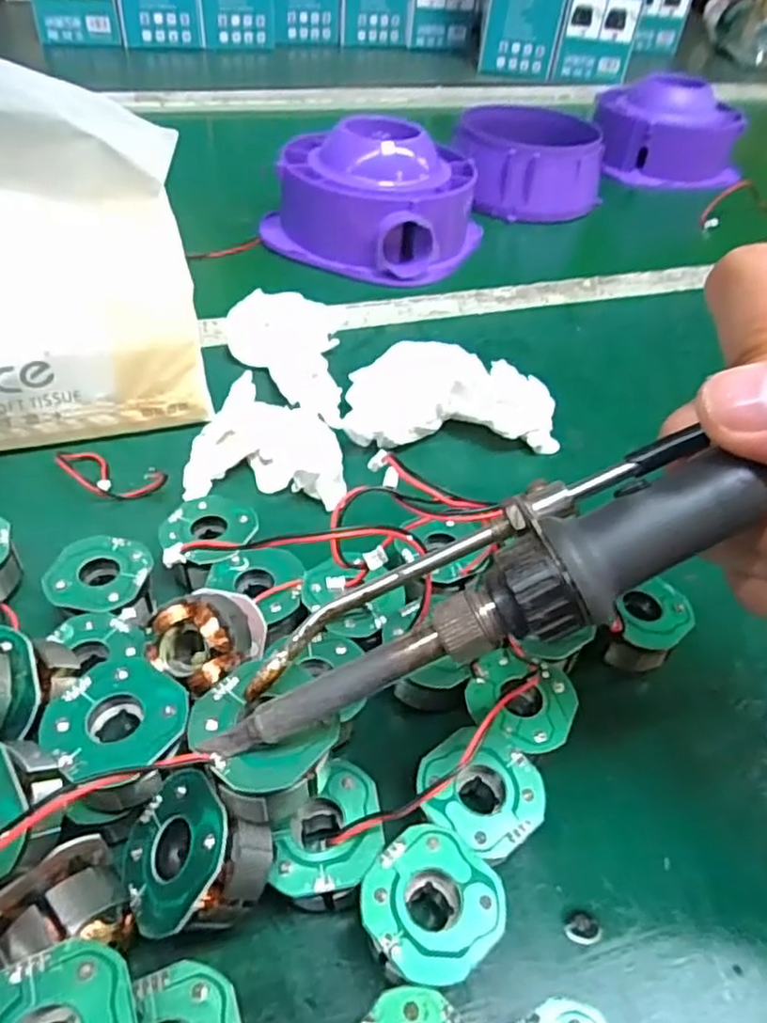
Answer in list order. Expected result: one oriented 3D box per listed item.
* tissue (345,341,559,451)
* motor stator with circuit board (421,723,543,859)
[{"bbox_3d":[0.031,-0.050,0.307,0.091,0.032,0.050,2,45,-5],"label":"tissue"},{"bbox_3d":[0.025,0.078,0.181,0.031,0.022,0.028,31,49,23],"label":"motor stator with circuit board"}]

